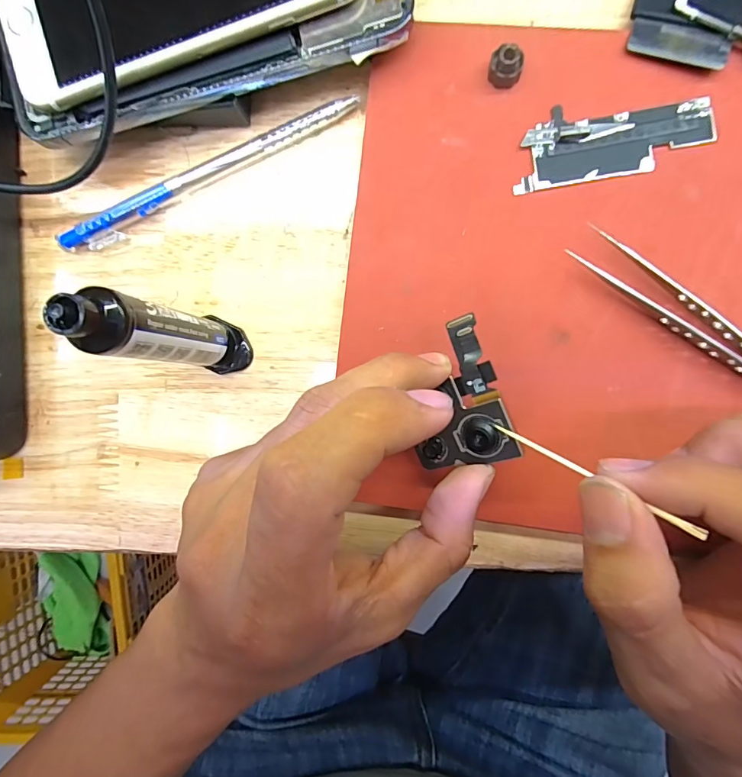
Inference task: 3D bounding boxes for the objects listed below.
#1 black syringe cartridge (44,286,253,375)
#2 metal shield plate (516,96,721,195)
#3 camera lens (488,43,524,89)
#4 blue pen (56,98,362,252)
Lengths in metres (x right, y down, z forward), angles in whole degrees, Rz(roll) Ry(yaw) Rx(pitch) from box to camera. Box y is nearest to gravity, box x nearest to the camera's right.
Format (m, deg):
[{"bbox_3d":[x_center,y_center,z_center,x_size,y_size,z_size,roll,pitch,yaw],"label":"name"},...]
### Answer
[{"bbox_3d":[-0.065,-0.017,0.148,0.015,0.092,0.020,11,93,4],"label":"black syringe cartridge"},{"bbox_3d":[0.093,-0.095,0.170,0.072,0.004,0.028,-7,92,5],"label":"metal shield plate"},{"bbox_3d":[0.051,-0.122,0.169,0.012,0.011,0.010,16,93,4],"label":"camera lens"},{"bbox_3d":[-0.069,-0.089,0.187,0.136,0.009,0.011,-24,90,5],"label":"blue pen"}]

